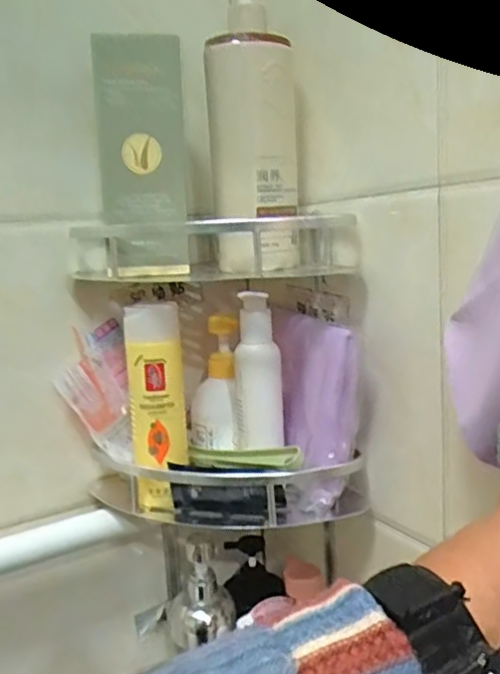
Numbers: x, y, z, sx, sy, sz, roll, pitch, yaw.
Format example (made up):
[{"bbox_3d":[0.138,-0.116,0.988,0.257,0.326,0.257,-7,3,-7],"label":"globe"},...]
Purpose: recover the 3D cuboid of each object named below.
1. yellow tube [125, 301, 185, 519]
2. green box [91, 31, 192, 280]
[{"bbox_3d":[-0.085,0.069,0.574,0.049,0.196,0.035,-5,9,-9],"label":"yellow tube"},{"bbox_3d":[-0.094,-0.155,0.549,0.075,0.195,0.037,-4,9,-7],"label":"green box"}]

